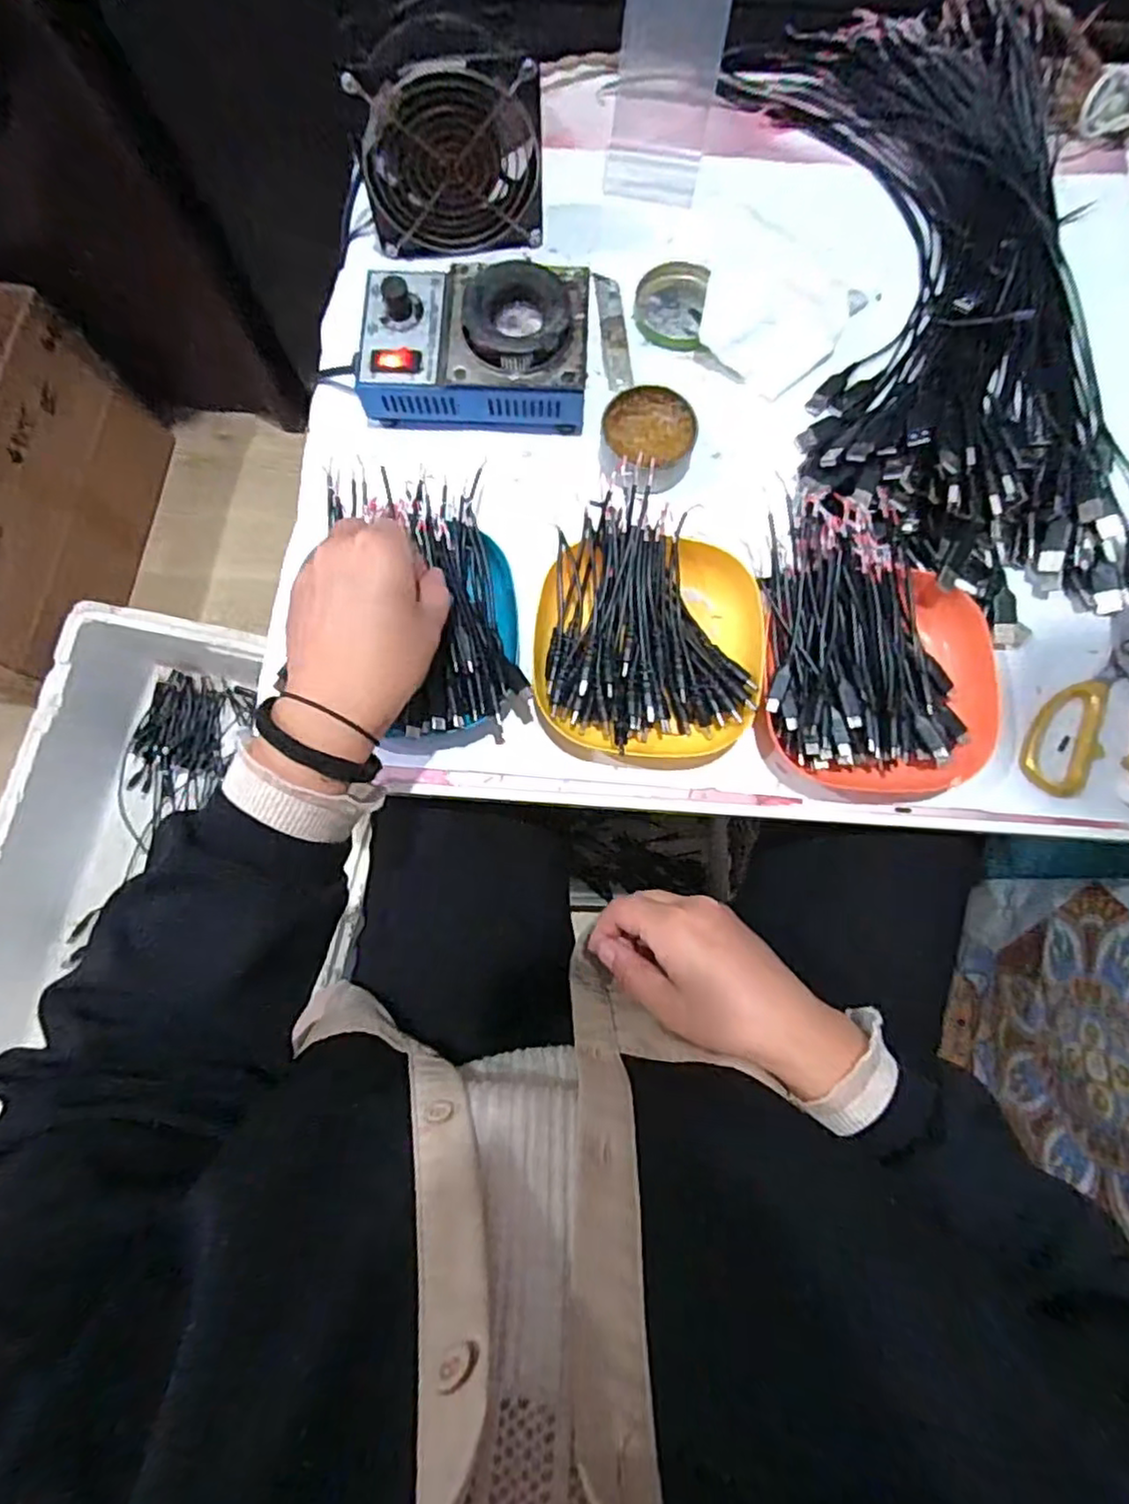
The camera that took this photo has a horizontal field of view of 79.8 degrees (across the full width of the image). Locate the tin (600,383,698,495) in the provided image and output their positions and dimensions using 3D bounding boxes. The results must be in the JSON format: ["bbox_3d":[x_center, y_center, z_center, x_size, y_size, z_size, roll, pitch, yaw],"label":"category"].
[{"bbox_3d":[0.057,-0.213,0.460,0.063,0.025,0.063,0,80,1],"label":"tin"}]

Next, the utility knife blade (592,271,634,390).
[{"bbox_3d":[0.035,-0.305,0.488,0.018,0.004,0.093,-7,80,0],"label":"utility knife blade"}]

